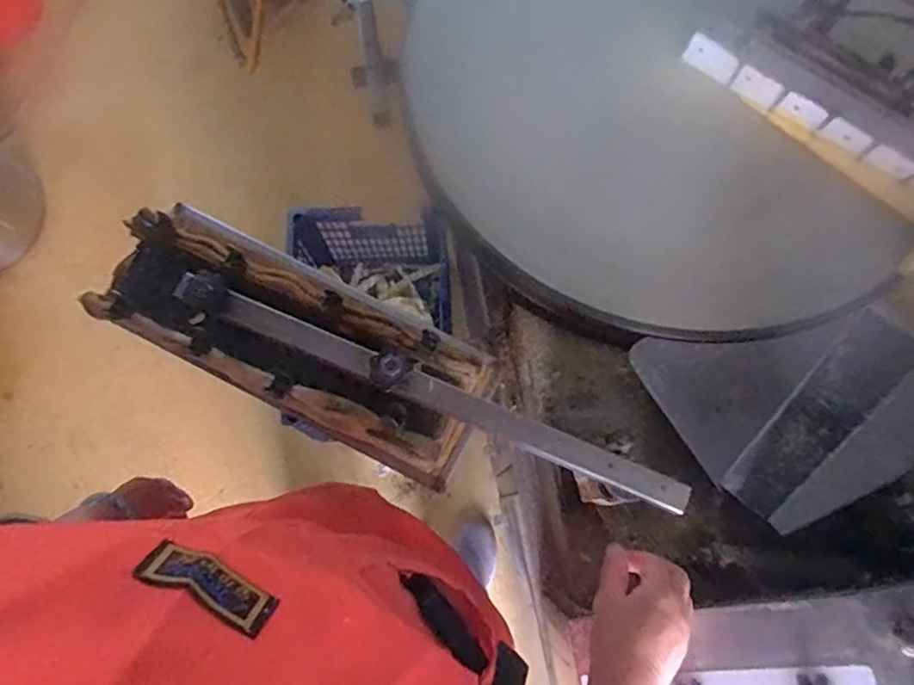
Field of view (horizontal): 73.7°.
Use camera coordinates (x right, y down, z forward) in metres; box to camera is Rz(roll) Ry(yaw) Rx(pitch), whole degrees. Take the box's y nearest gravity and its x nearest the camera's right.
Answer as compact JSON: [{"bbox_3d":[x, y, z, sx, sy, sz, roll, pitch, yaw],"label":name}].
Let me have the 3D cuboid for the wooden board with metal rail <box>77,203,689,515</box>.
[{"bbox_3d":[-0.073,0.029,0.587,0.576,0.154,0.142,25,77,7],"label":"wooden board with metal rail"}]

